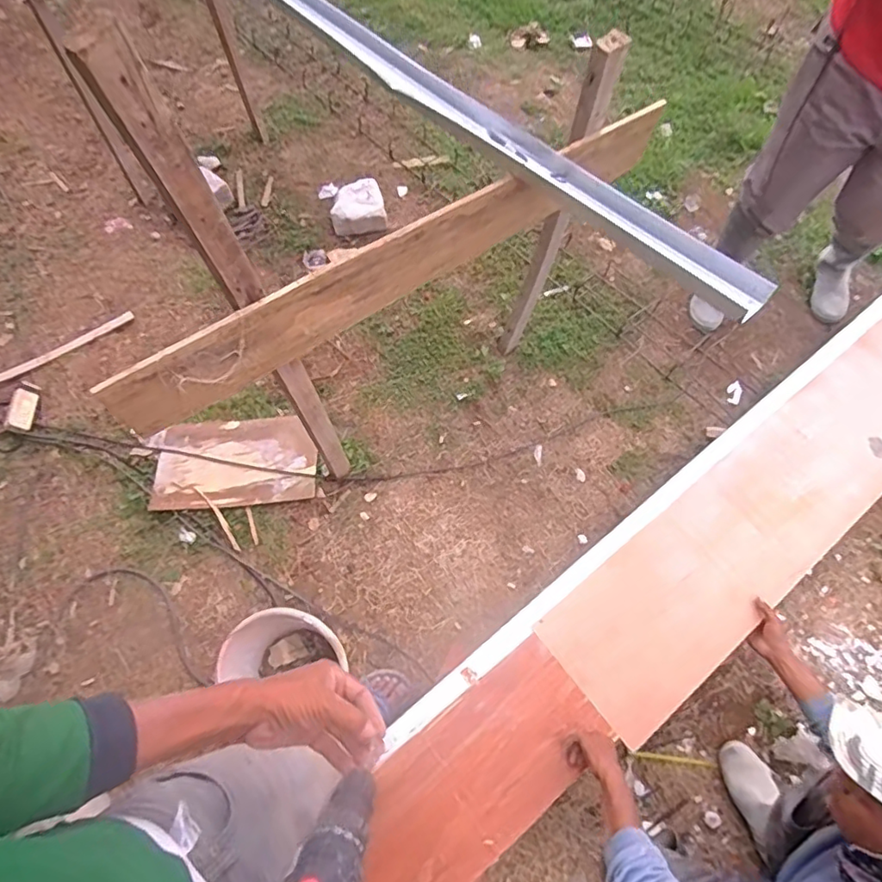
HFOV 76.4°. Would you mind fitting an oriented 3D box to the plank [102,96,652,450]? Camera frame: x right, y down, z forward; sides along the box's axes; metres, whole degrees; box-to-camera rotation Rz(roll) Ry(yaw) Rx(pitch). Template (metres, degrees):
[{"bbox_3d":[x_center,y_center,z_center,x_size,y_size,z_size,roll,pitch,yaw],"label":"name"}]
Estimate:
[{"bbox_3d":[-0.041,-0.354,1.080,1.208,0.181,0.036,-31,67,-16],"label":"plank"}]

